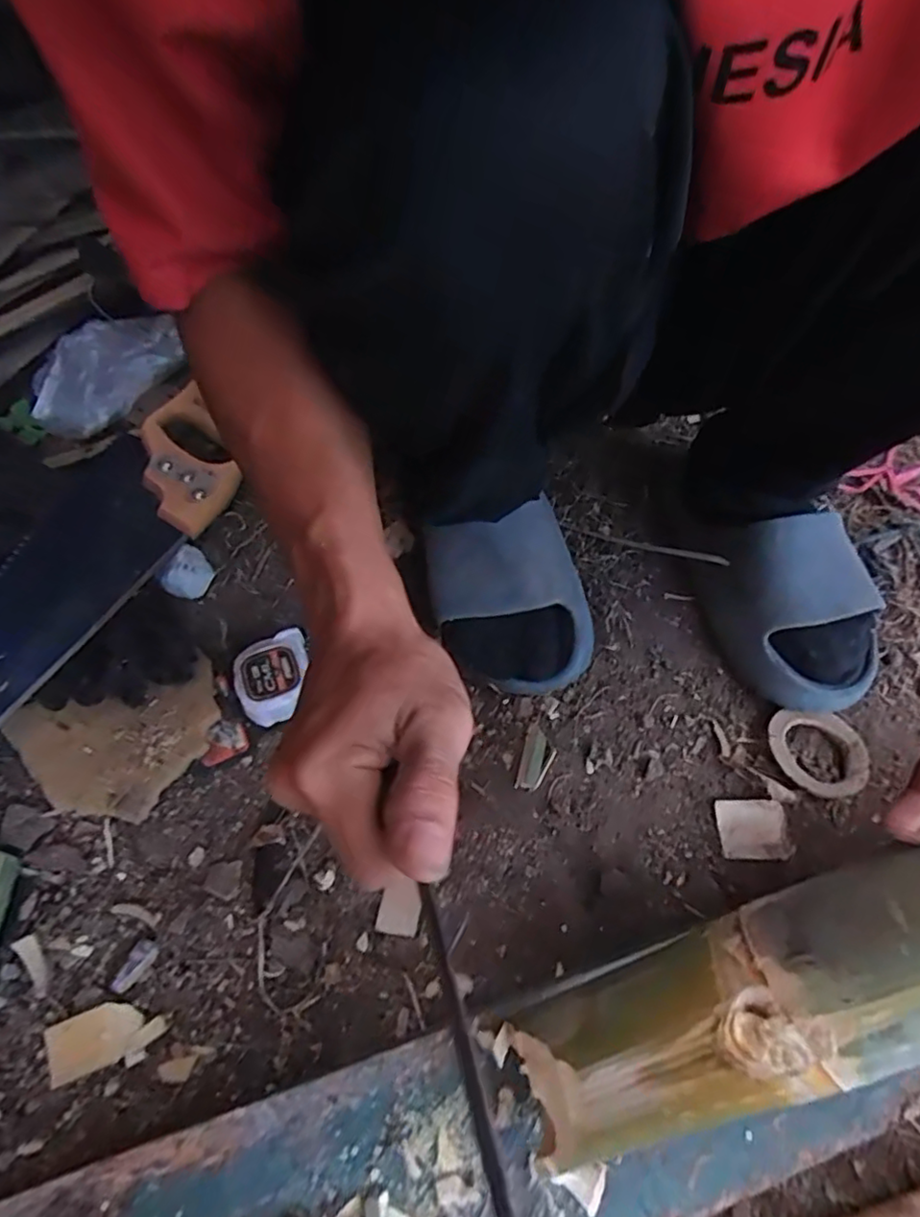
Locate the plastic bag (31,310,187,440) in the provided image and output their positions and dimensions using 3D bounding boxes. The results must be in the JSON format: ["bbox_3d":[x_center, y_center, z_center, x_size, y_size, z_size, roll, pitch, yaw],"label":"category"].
[{"bbox_3d":[-0.382,-0.255,0.657,0.102,0.038,0.165,26,60,17],"label":"plastic bag"}]

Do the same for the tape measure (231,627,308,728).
[{"bbox_3d":[-0.145,0.055,0.483,0.056,0.034,0.063,-16,57,-10],"label":"tape measure"}]

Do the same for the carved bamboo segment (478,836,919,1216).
[{"bbox_3d":[0.131,0.130,0.221,0.271,0.050,0.059,-37,57,21],"label":"carved bamboo segment"}]

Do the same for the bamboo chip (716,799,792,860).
[{"bbox_3d":[0.204,0.153,0.430,0.049,0.009,0.038,0,55,1],"label":"bamboo chip"}]

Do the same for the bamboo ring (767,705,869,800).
[{"bbox_3d":[0.264,0.105,0.452,0.068,0.012,0.063,3,55,-4],"label":"bamboo ring"}]

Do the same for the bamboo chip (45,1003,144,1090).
[{"bbox_3d":[-0.217,0.255,0.364,0.052,0.009,0.030,-19,57,-12],"label":"bamboo chip"}]

